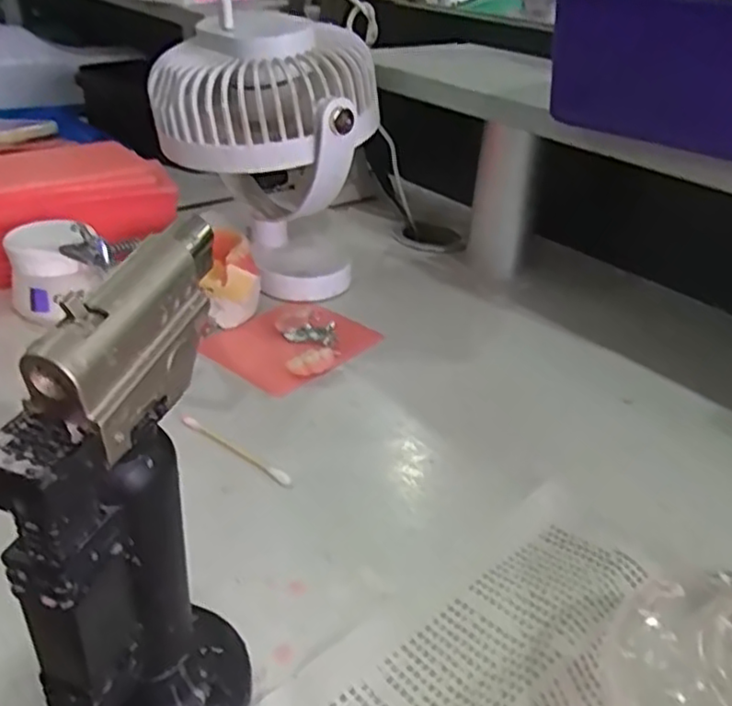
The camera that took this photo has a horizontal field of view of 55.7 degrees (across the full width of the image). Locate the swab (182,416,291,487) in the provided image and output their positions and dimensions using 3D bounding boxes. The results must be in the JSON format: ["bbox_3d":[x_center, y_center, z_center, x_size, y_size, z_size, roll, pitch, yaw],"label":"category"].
[{"bbox_3d":[-0.062,0.045,0.331,0.066,0.004,0.006,24,38,30],"label":"swab"}]

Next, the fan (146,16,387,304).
[{"bbox_3d":[-0.068,-0.133,0.467,0.144,0.162,0.123,-4,33,-12],"label":"fan"}]

